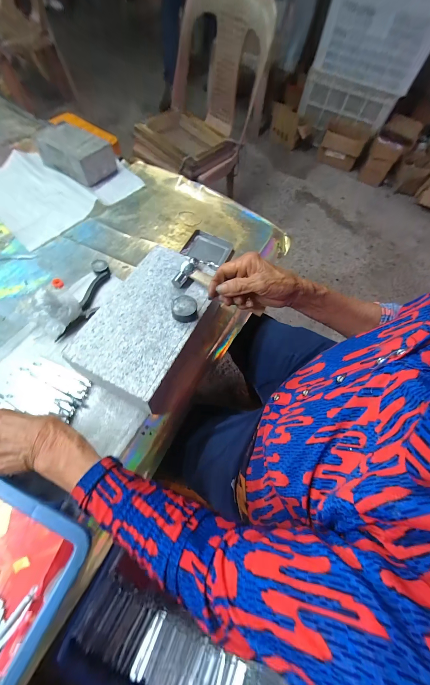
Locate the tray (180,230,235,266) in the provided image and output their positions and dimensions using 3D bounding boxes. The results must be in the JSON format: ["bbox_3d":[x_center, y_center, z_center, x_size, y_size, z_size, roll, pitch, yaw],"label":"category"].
[{"bbox_3d":[-0.015,-0.207,0.544,0.103,0.016,0.081,22,64,5],"label":"tray"}]

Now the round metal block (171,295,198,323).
[{"bbox_3d":[-0.046,-0.051,0.372,0.038,0.021,0.037,2,64,-5],"label":"round metal block"}]

